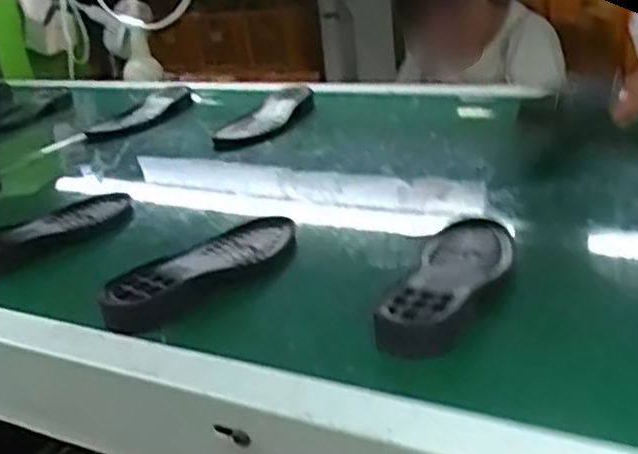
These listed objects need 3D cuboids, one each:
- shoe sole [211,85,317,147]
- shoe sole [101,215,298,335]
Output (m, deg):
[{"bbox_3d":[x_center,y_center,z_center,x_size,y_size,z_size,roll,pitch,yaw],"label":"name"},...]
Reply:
[{"bbox_3d":[-0.071,-0.174,1.189,0.069,0.024,0.233,6,25,28],"label":"shoe sole"},{"bbox_3d":[-0.096,0.030,0.689,0.082,0.025,0.219,7,26,31],"label":"shoe sole"}]

